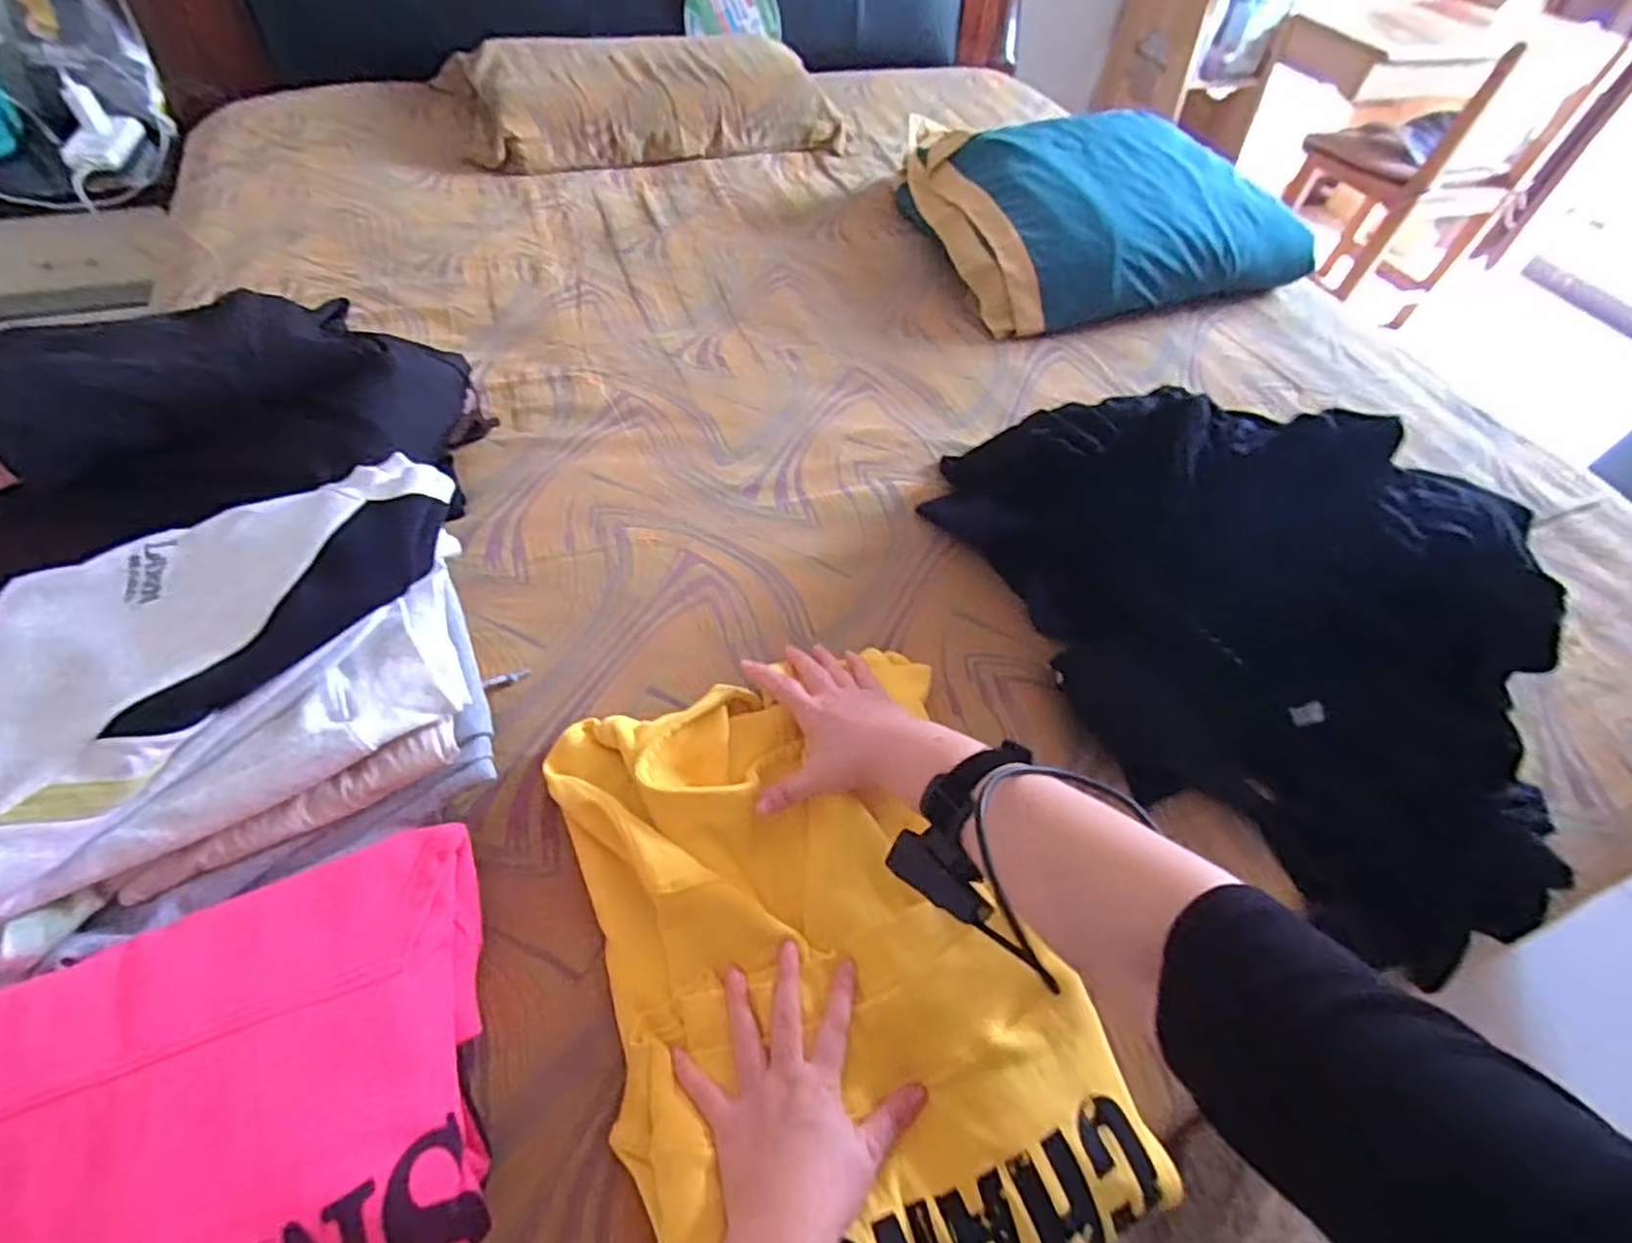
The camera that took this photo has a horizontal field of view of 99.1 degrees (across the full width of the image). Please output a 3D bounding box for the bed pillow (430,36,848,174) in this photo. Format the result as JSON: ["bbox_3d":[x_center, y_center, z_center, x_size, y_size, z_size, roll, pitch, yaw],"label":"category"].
[{"bbox_3d":[-0.337,-1.039,1.365,0.728,0.105,0.401,-13,57,-14],"label":"bed pillow"}]

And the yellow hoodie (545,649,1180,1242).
[{"bbox_3d":[0.007,0.225,0.490,0.312,0.058,0.415,-13,56,-14],"label":"yellow hoodie"}]

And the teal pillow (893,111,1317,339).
[{"bbox_3d":[0.459,-0.685,1.155,0.538,0.140,0.477,-15,57,-15],"label":"teal pillow"}]

